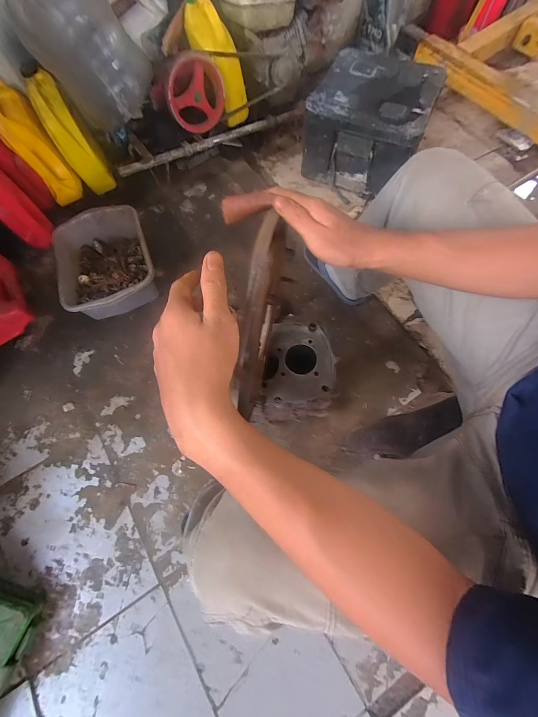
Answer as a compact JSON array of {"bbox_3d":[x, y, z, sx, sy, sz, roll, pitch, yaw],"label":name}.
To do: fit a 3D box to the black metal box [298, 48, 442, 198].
[{"bbox_3d":[0.357,-0.847,1.034,0.374,0.229,0.382,22,71,10],"label":"black metal box"}]

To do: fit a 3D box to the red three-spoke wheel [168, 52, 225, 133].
[{"bbox_3d":[-0.223,-0.830,0.912,0.193,0.208,0.036,-39,72,-12],"label":"red three-spoke wheel"}]

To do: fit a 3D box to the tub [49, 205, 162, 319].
[{"bbox_3d":[-0.489,-0.293,0.875,0.263,0.137,0.351,-18,70,-6],"label":"tub"}]

